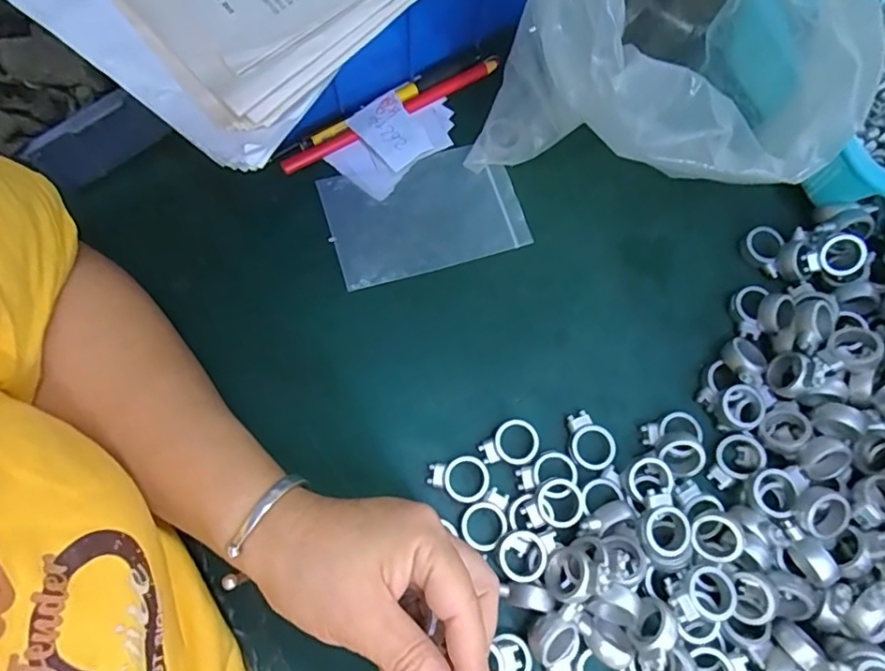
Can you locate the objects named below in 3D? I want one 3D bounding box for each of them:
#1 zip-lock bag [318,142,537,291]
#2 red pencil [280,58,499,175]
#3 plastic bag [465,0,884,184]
[{"bbox_3d":[-0.011,-0.078,0.361,0.122,0.008,0.076,-16,77,-7],"label":"zip-lock bag"},{"bbox_3d":[-0.034,-0.150,0.375,0.164,0.010,0.009,-30,77,-10],"label":"red pencil"},{"bbox_3d":[0.129,-0.145,0.292,0.162,0.185,0.166,-38,78,-12],"label":"plastic bag"}]

